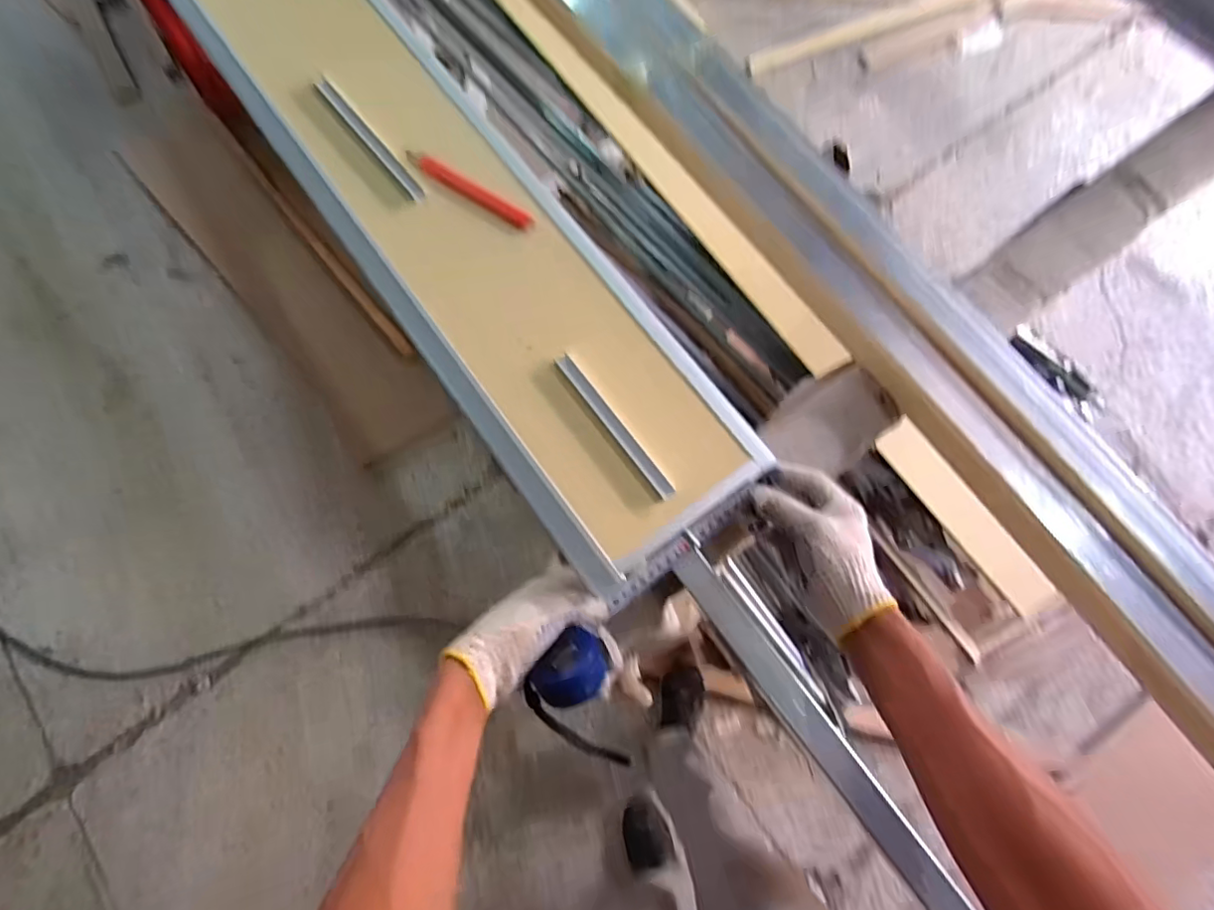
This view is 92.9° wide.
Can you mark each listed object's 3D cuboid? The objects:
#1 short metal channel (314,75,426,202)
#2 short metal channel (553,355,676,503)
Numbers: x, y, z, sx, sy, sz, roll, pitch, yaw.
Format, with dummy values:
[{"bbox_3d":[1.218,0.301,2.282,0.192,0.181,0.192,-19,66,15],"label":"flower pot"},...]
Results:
[{"bbox_3d":[-0.223,-0.298,0.542,0.016,0.008,0.163,-39,78,-8],"label":"short metal channel"},{"bbox_3d":[0.005,-0.024,0.466,0.015,0.007,0.145,-36,79,-8],"label":"short metal channel"}]

